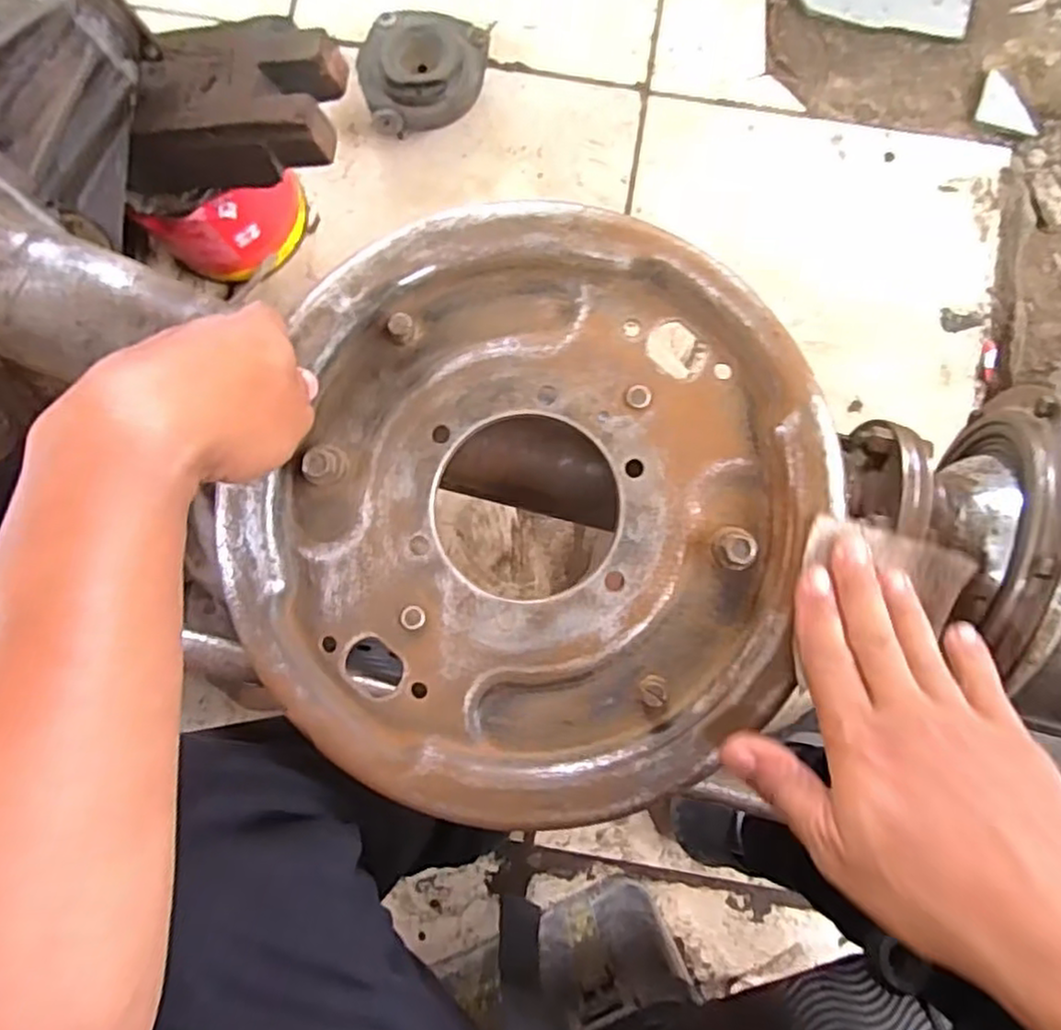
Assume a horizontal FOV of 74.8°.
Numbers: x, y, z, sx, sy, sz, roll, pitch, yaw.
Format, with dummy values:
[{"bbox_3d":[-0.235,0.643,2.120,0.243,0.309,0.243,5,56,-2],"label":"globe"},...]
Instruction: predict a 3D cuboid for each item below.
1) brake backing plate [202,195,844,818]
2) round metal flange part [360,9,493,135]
[{"bbox_3d":[0.000,-0.002,0.342,0.266,0.026,0.286,0,84,0],"label":"brake backing plate"},{"bbox_3d":[-0.114,-0.471,0.739,0.128,0.052,0.132,0,84,0],"label":"round metal flange part"}]

